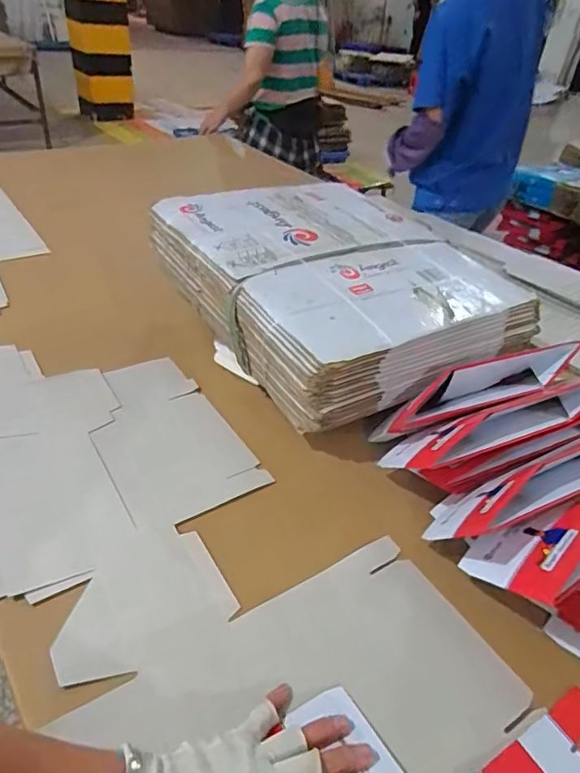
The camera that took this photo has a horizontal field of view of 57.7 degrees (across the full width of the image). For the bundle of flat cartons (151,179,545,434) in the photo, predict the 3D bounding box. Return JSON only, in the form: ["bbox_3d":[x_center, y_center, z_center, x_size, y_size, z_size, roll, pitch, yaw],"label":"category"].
[{"bbox_3d":[0.071,-0.181,0.877,0.436,0.139,0.504,-18,43,-29],"label":"bundle of flat cartons"}]

